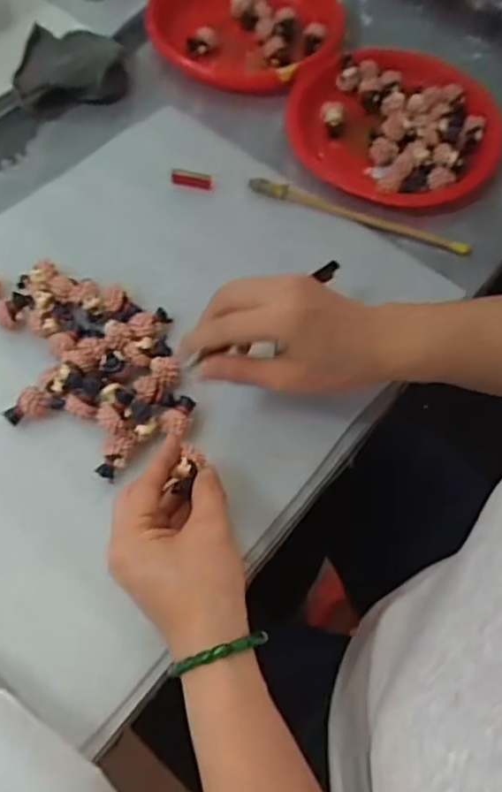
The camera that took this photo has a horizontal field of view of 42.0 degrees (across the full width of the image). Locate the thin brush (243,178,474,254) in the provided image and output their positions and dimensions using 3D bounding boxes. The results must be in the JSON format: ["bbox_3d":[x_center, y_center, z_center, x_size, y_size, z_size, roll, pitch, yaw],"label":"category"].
[{"bbox_3d":[0.086,-0.144,0.523,0.180,0.008,0.012,19,64,6],"label":"thin brush"}]

